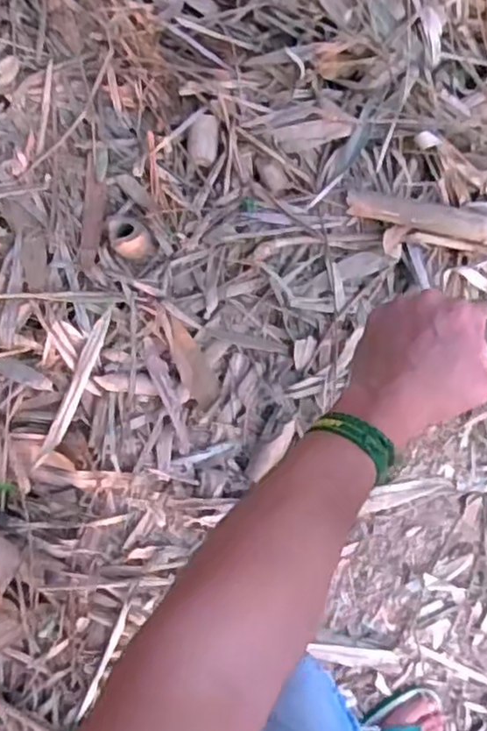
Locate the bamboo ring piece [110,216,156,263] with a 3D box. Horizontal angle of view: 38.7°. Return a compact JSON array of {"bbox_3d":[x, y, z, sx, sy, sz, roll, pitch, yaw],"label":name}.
[{"bbox_3d":[-0.209,-0.233,1.286,0.092,0.039,0.071,43,89,10],"label":"bamboo ring piece"}]

